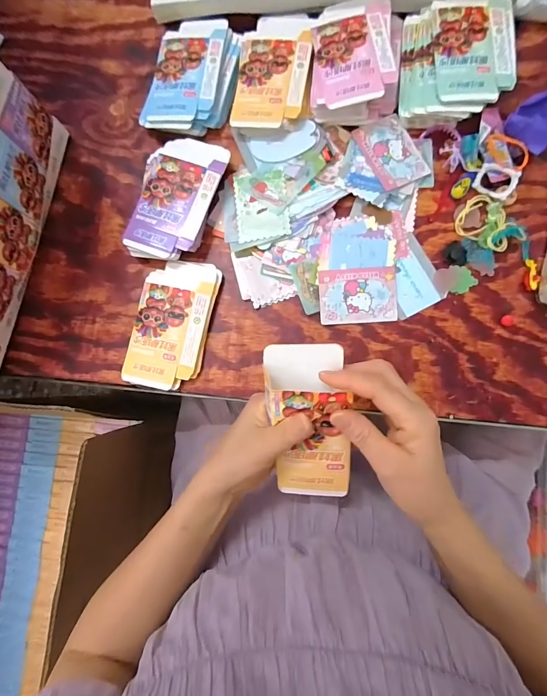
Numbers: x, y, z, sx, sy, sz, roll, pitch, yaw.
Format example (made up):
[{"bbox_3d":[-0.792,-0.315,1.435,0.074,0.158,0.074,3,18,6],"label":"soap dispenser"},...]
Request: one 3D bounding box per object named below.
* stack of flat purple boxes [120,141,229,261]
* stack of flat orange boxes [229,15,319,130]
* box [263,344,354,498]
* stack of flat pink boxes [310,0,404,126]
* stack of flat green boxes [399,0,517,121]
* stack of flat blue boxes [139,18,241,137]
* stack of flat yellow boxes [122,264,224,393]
[{"bbox_3d":[-0.120,-0.179,0.431,0.092,0.032,0.151,20,86,8],"label":"stack of flat purple boxes"},{"bbox_3d":[0.001,-0.342,0.433,0.091,0.012,0.151,4,84,6],"label":"stack of flat orange boxes"},{"bbox_3d":[0.032,0.070,0.300,0.066,0.022,0.149,-7,109,5],"label":"box"},{"bbox_3d":[0.098,-0.346,0.421,0.105,0.037,0.154,7,85,7],"label":"stack of flat pink boxes"},{"bbox_3d":[0.214,-0.344,0.414,0.121,0.034,0.161,3,84,6],"label":"stack of flat green boxes"},{"bbox_3d":[-0.101,-0.345,0.450,0.105,0.031,0.152,11,85,7],"label":"stack of flat blue boxes"},{"bbox_3d":[-0.120,-0.029,0.423,0.088,0.017,0.155,12,85,7],"label":"stack of flat yellow boxes"}]

